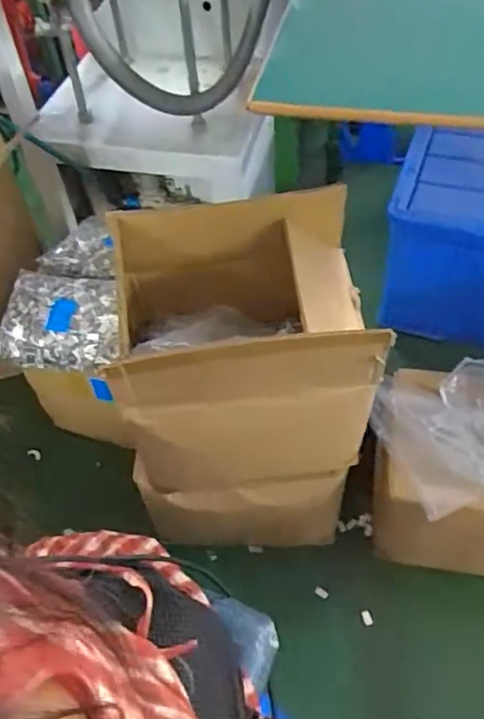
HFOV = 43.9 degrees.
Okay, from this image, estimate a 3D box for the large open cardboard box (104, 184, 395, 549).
[{"bbox_3d":[0.002,0.048,0.936,0.331,0.564,0.262,-5,51,0],"label":"large open cardboard box"}]

